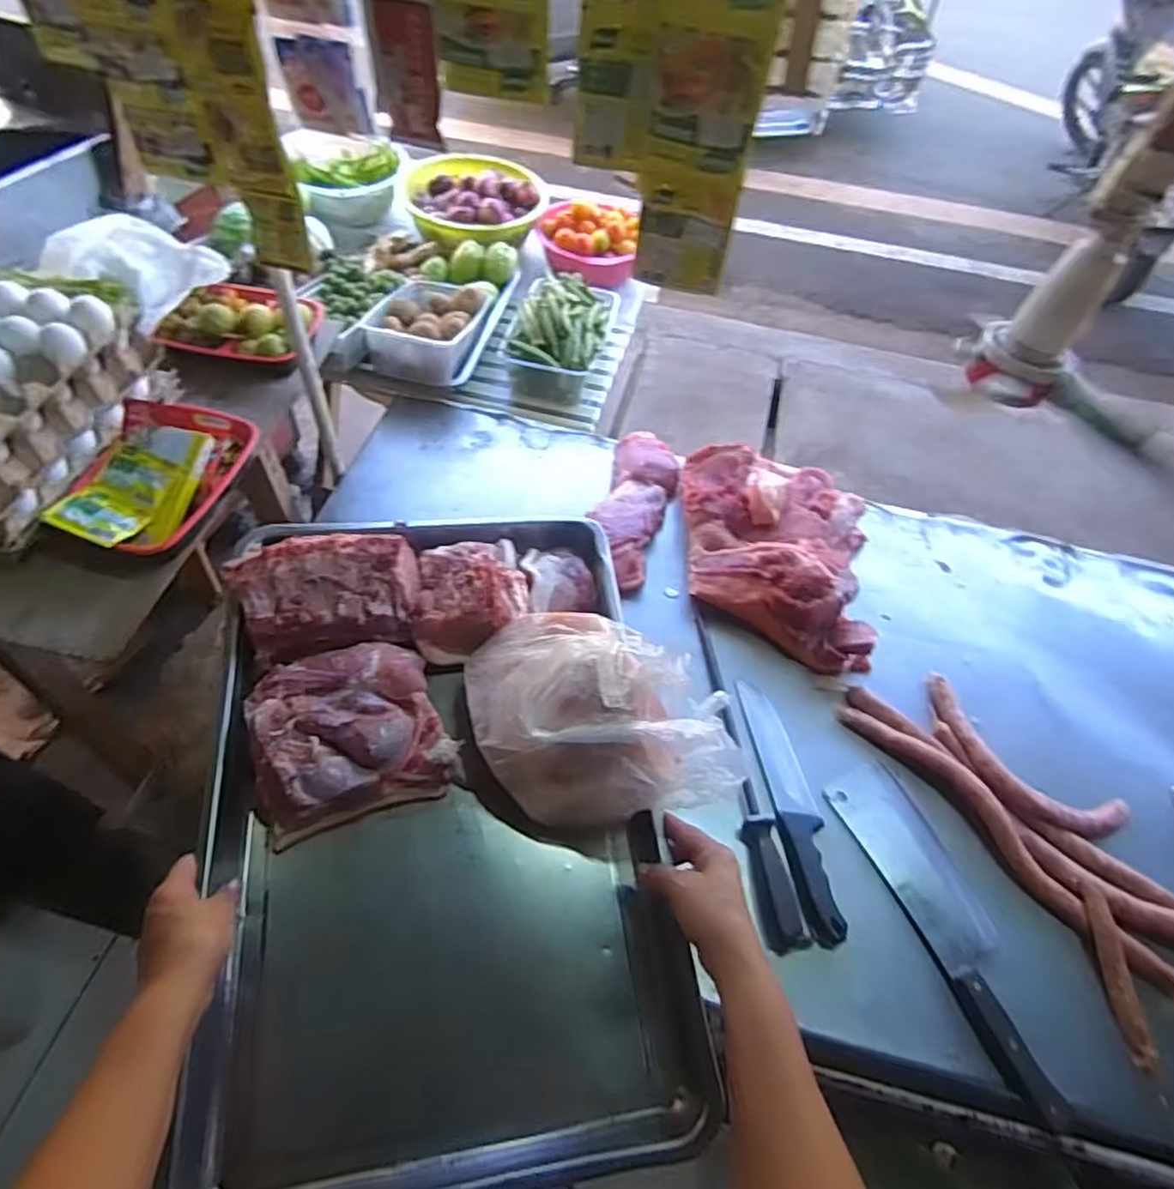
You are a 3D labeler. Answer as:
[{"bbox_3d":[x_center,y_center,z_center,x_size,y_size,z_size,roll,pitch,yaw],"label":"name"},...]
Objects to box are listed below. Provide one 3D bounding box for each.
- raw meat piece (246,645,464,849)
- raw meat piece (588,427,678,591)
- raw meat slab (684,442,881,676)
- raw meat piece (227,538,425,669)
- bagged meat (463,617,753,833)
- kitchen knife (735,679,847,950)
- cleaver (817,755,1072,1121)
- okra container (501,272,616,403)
[{"bbox_3d":[-0.218,0.126,0.638,0.166,0.051,0.149,-15,59,-15],"label":"raw meat piece"},{"bbox_3d":[0.069,-0.138,1.046,0.104,0.037,0.290,16,57,6],"label":"raw meat piece"},{"bbox_3d":[0.266,-0.068,0.974,0.281,0.086,0.311,12,56,3],"label":"raw meat slab"},{"bbox_3d":[-0.254,-0.001,0.681,0.168,0.066,0.100,-9,58,-11],"label":"raw meat piece"},{"bbox_3d":[0.014,0.098,0.611,0.248,0.137,0.174,4,56,-3],"label":"bagged meat"},{"bbox_3d":[0.243,0.242,0.815,0.054,0.022,0.304,-4,57,-8],"label":"kitchen knife"},{"bbox_3d":[0.397,0.355,0.753,0.090,0.029,0.351,-18,60,-16],"label":"cleaver"},{"bbox_3d":[-0.043,-0.465,1.220,0.154,0.117,0.240,15,57,5],"label":"okra container"}]

